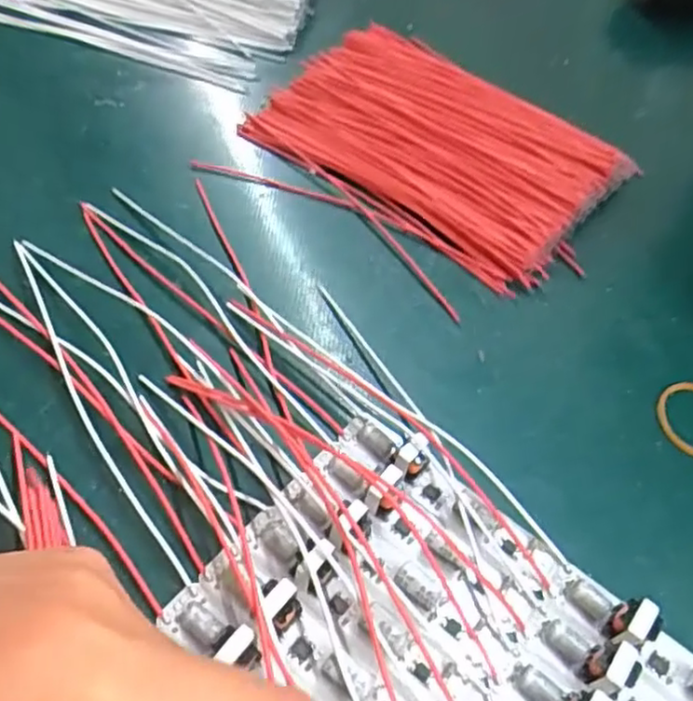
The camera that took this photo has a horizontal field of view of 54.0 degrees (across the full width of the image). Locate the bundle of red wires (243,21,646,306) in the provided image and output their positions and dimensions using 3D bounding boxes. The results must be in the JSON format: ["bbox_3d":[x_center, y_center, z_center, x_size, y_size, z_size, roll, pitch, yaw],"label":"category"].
[{"bbox_3d":[0.039,-0.092,0.295,0.146,0.023,0.091,32,57,17],"label":"bundle of red wires"}]

